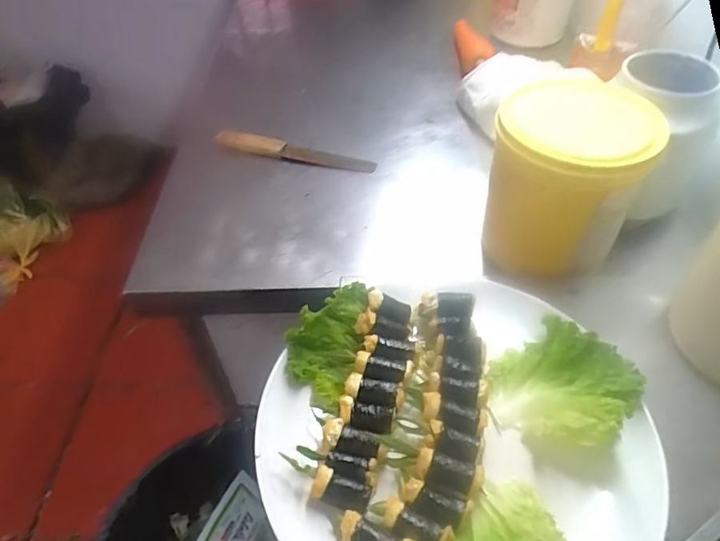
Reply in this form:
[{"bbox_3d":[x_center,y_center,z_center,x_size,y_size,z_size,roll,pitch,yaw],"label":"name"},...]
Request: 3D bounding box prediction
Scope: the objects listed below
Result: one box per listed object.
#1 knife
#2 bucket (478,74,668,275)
[{"bbox_3d":[-0.110,-0.201,0.853,0.285,0.027,0.037,14,49,13],"label":"knife"},{"bbox_3d":[0.242,-0.112,0.620,0.168,0.166,0.156,9,48,9],"label":"bucket"}]

